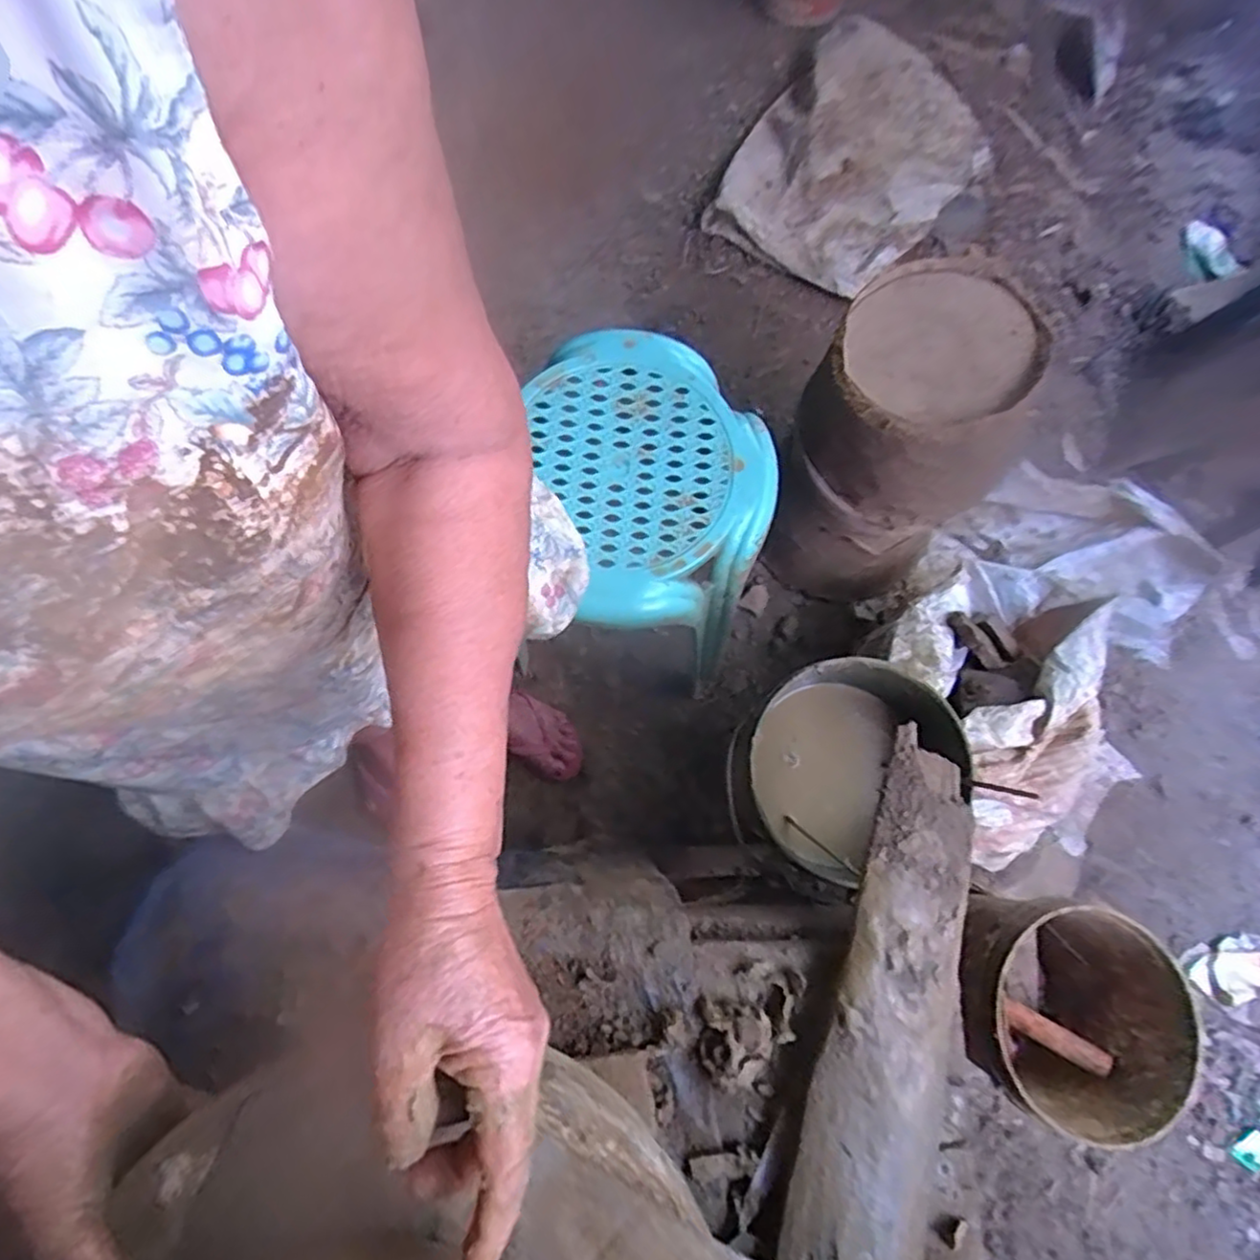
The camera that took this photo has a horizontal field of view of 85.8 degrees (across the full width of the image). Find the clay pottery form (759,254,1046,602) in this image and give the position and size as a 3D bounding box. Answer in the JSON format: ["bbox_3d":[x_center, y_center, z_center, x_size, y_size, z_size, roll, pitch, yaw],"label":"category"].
[{"bbox_3d":[0.328,-0.210,0.899,0.235,0.464,0.217,28,74,11],"label":"clay pottery form"}]

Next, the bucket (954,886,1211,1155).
[{"bbox_3d":[0.427,0.381,0.688,0.196,0.165,0.190,0,71,1],"label":"bucket"}]

